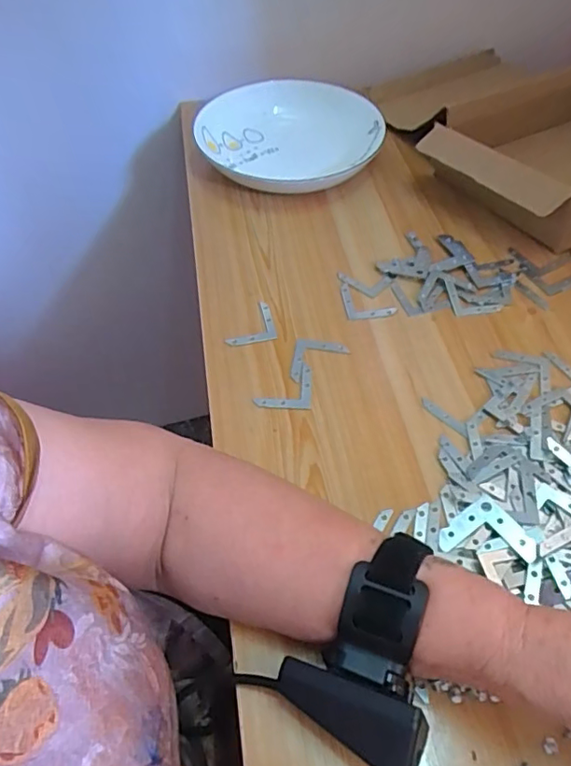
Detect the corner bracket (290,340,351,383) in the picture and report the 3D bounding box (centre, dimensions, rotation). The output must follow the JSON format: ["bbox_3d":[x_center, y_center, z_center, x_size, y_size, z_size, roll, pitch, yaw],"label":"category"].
[{"bbox_3d":[0.027,-0.017,0.424,0.042,0.004,0.041,8,53,6],"label":"corner bracket"}]

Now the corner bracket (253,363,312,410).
[{"bbox_3d":[-0.001,0.002,0.409,0.041,0.004,0.041,2,53,1],"label":"corner bracket"}]

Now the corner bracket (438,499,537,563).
[{"bbox_3d":[0.122,0.097,0.330,0.045,0.004,0.044,-31,51,-10],"label":"corner bracket"}]

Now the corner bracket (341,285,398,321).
[{"bbox_3d":[0.071,-0.070,0.467,0.041,0.005,0.038,-5,53,-4],"label":"corner bracket"}]

